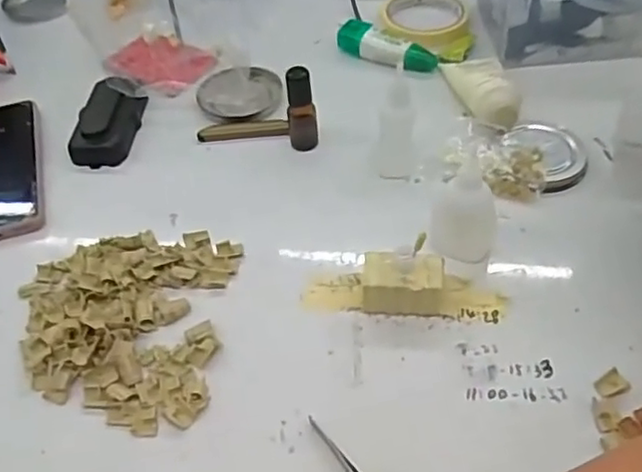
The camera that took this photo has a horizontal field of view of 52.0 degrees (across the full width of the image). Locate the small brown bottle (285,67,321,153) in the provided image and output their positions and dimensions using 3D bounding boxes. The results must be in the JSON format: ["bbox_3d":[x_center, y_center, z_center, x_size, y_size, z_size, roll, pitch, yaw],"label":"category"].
[{"bbox_3d":[-0.016,-0.106,0.550,0.025,0.070,0.022,-6,48,0],"label":"small brown bottle"}]

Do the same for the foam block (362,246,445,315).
[{"bbox_3d":[0.056,0.032,0.445,0.054,0.037,0.036,0,49,5],"label":"foam block"}]

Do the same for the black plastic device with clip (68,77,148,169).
[{"bbox_3d":[-0.192,-0.103,0.587,0.049,0.027,0.088,-1,49,4],"label":"black plastic device with clip"}]

